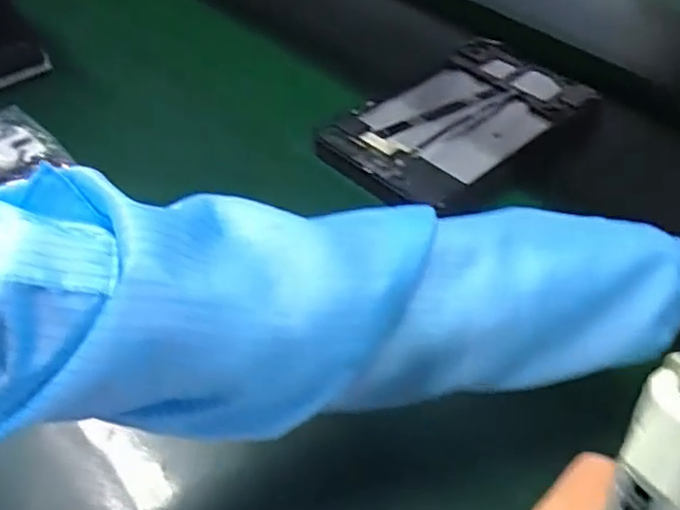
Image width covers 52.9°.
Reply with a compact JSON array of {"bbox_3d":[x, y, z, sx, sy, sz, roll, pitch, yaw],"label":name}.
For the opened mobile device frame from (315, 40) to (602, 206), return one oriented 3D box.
[{"bbox_3d":[0.111,-0.130,0.634,0.243,0.013,0.140,-31,52,-33],"label":"opened mobile device frame"}]

